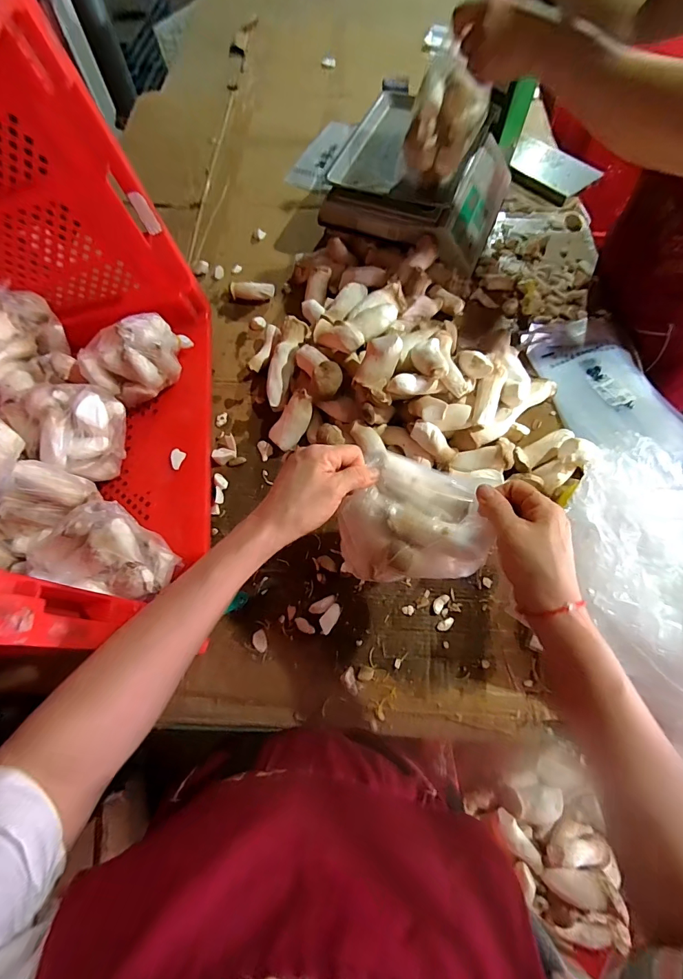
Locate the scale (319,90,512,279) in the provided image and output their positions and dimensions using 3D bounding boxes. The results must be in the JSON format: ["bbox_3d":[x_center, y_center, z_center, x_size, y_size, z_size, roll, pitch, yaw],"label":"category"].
[{"bbox_3d":[0.169,-0.620,0.806,0.308,0.111,0.338,22,67,10],"label":"scale"}]

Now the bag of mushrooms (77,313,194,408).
[{"bbox_3d":[-0.316,-0.208,0.627,0.166,0.094,0.092,-38,71,-15],"label":"bag of mushrooms"}]

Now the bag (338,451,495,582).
[{"bbox_3d":[0.063,0.028,0.382,0.127,0.061,0.110,-1,68,2],"label":"bag"}]

